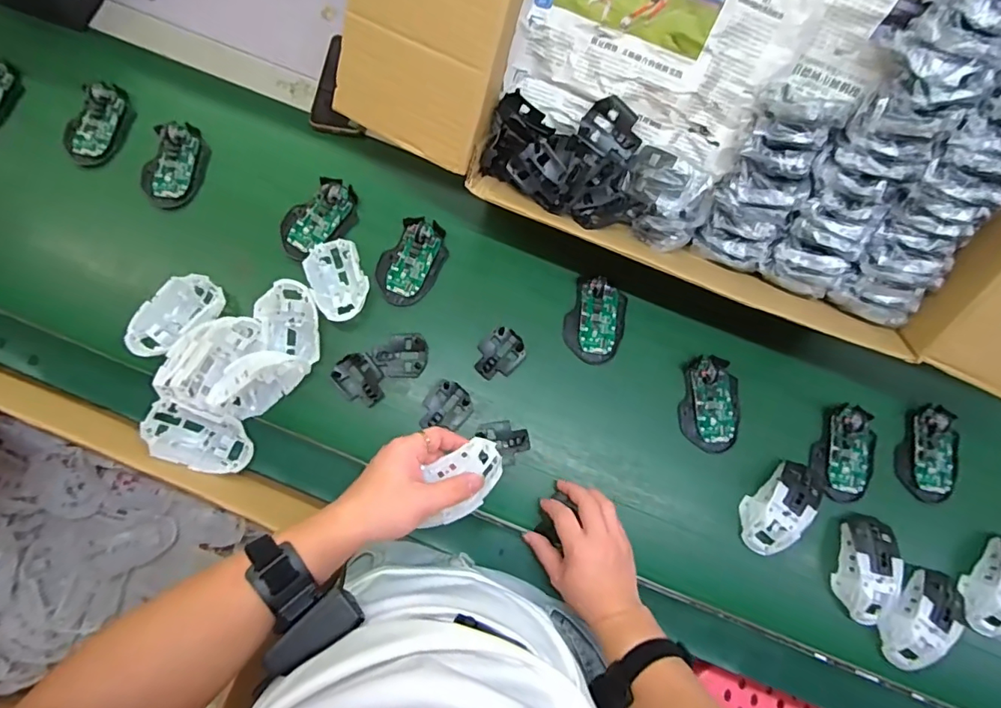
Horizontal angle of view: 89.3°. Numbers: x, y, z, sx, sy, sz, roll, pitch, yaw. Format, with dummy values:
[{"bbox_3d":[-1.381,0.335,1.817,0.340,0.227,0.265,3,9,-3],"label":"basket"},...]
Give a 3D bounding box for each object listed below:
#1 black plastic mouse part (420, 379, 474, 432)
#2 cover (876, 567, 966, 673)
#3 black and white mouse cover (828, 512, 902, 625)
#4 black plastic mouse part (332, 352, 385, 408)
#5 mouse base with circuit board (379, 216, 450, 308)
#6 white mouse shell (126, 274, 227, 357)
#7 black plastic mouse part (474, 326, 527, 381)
[{"bbox_3d":[-0.063,0.065,0.612,0.054,0.011,0.060,26,79,6],"label":"black plastic mouse part"},{"bbox_3d":[0.473,0.296,0.565,0.064,0.030,0.113,37,81,8],"label":"cover"},{"bbox_3d":[0.423,0.247,0.577,0.056,0.029,0.115,16,78,4],"label":"black and white mouse cover"},{"bbox_3d":[-0.168,0.032,0.609,0.050,0.015,0.066,-37,80,-7],"label":"black plastic mouse part"},{"bbox_3d":[-0.112,-0.118,0.645,0.071,0.018,0.112,32,83,-3],"label":"mouse base with circuit board"},{"bbox_3d":[-0.384,-0.045,0.598,0.062,0.032,0.110,39,81,8],"label":"white mouse shell"},{"bbox_3d":[-0.001,0.001,0.630,0.052,0.015,0.066,43,81,9],"label":"black plastic mouse part"}]

